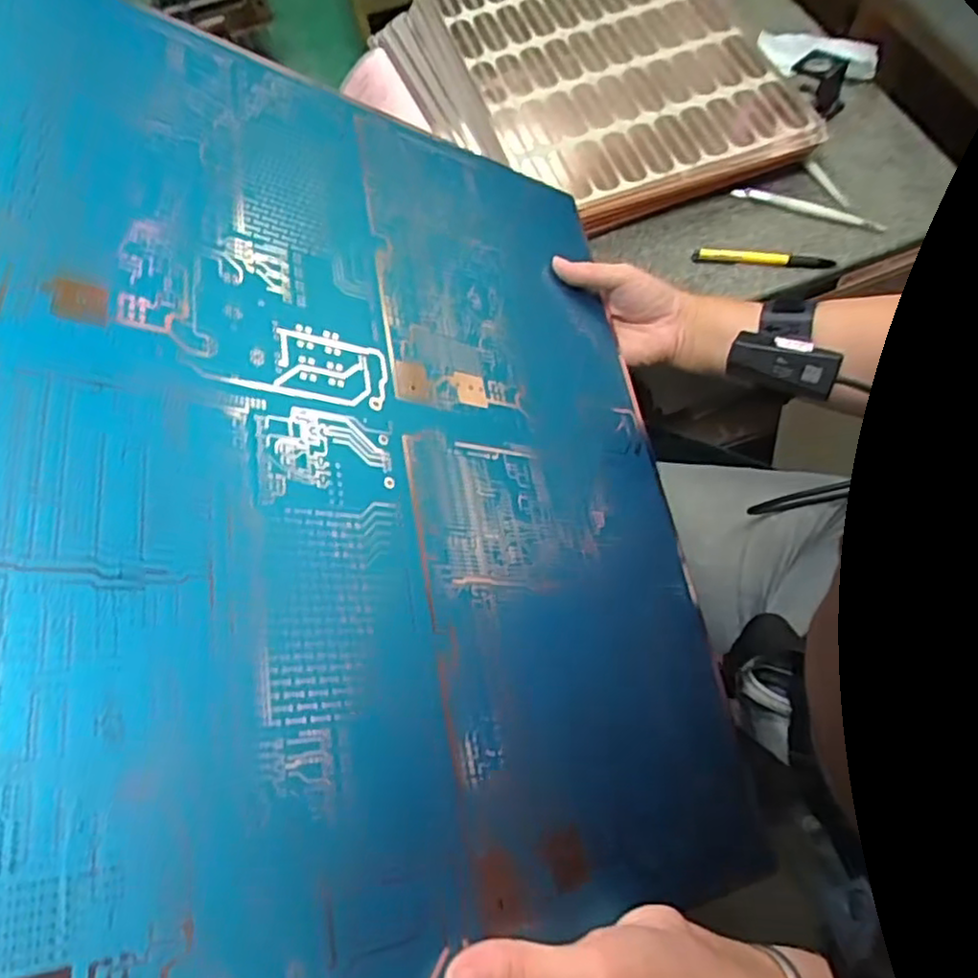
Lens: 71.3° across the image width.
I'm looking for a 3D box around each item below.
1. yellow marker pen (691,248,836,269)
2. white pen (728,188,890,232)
[{"bbox_3d":[0.273,-0.229,0.679,0.132,0.013,0.017,8,66,10],"label":"yellow marker pen"},{"bbox_3d":[0.325,-0.287,0.696,0.149,0.009,0.016,21,69,15],"label":"white pen"}]

